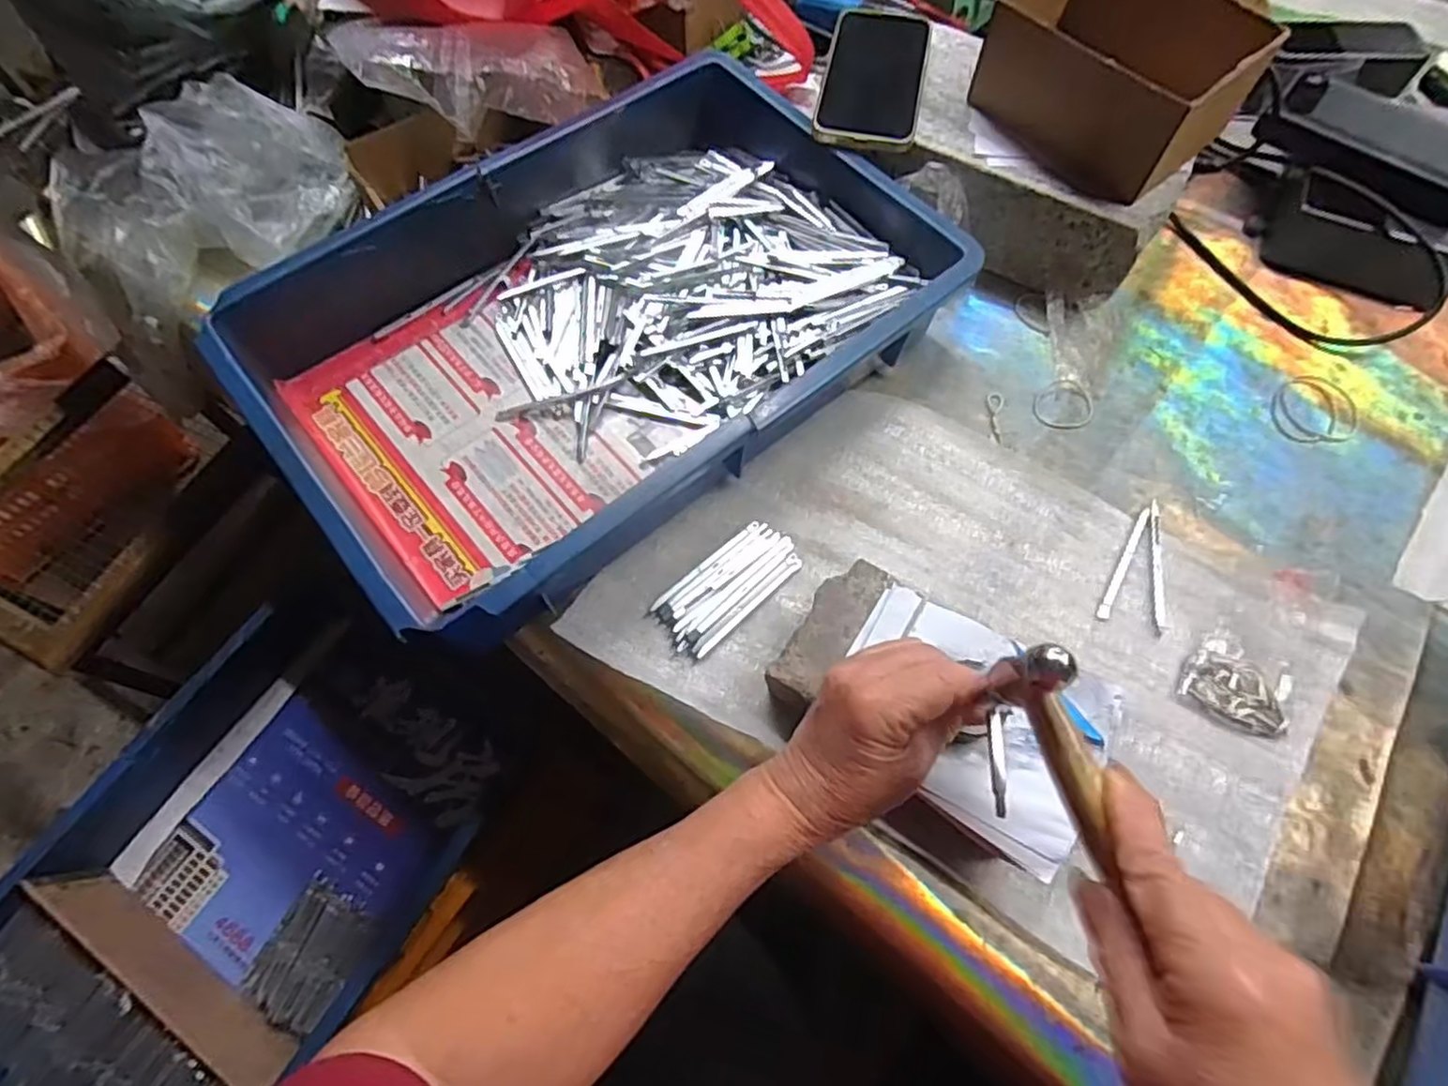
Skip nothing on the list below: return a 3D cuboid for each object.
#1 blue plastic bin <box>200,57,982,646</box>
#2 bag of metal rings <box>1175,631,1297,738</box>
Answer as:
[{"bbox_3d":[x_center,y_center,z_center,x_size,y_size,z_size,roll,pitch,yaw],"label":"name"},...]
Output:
[{"bbox_3d":[-0.079,-0.147,0.489,0.423,0.084,0.280,-37,70,-16],"label":"blue plastic bin"},{"bbox_3d":[0.305,0.085,0.420,0.060,0.019,0.048,40,70,17],"label":"bag of metal rings"}]

